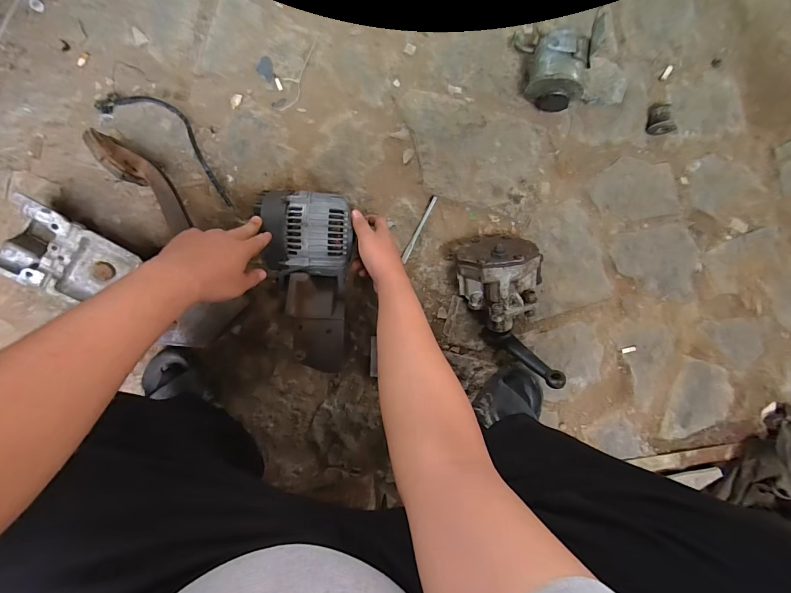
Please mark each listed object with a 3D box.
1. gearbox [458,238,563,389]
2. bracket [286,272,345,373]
[{"bbox_3d":[0.194,0.020,0.636,0.140,0.146,0.249,-10,96,-2],"label":"gearbox"},{"bbox_3d":[-0.126,0.041,0.589,0.085,0.052,0.159,-3,94,-3],"label":"bracket"}]

